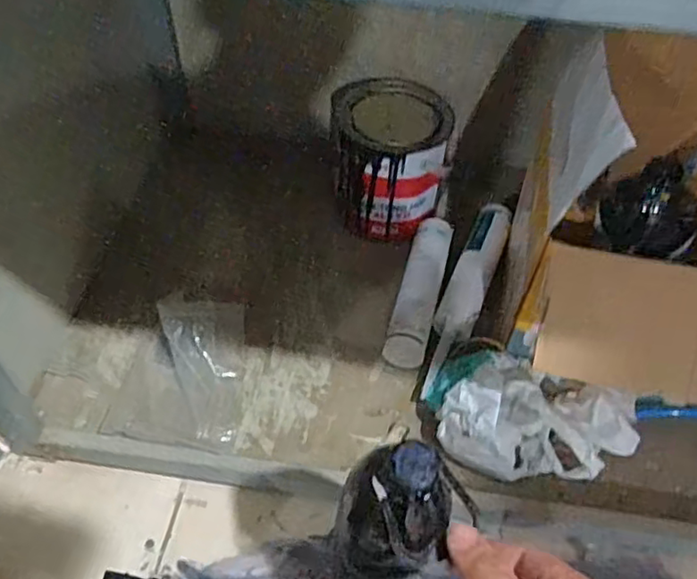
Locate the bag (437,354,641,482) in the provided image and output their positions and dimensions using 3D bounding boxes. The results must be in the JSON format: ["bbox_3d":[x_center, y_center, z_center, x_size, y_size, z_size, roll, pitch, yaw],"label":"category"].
[{"bbox_3d":[0.192,0.140,0.650,0.203,0.075,0.129,24,54,15],"label":"bag"}]

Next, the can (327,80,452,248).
[{"bbox_3d":[0.054,-0.176,0.837,0.146,0.148,0.154,0,51,-3],"label":"can"}]

